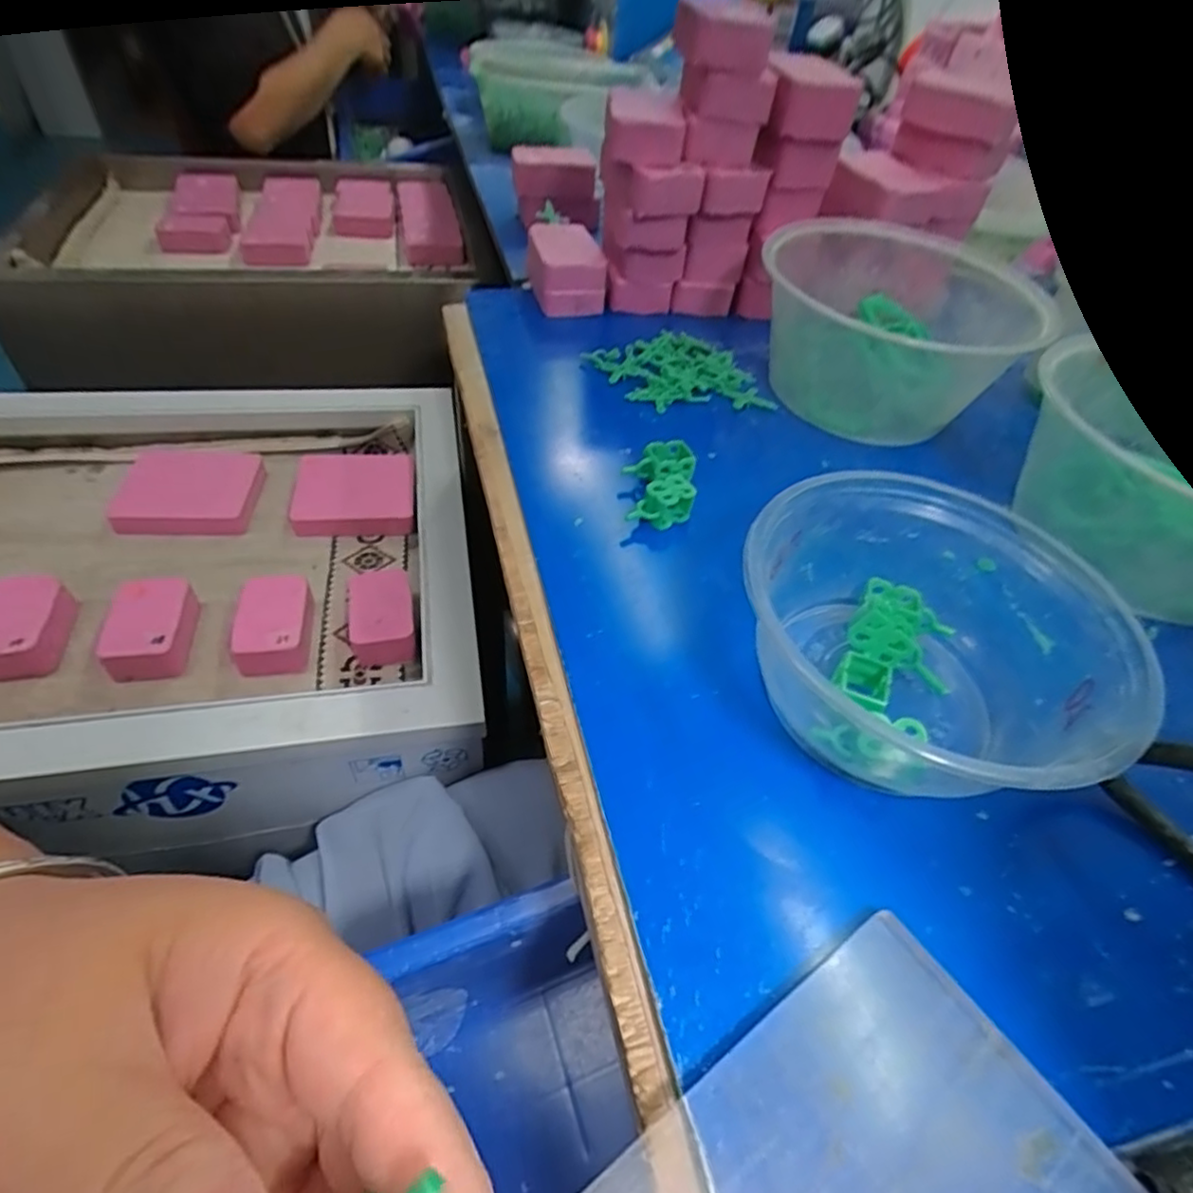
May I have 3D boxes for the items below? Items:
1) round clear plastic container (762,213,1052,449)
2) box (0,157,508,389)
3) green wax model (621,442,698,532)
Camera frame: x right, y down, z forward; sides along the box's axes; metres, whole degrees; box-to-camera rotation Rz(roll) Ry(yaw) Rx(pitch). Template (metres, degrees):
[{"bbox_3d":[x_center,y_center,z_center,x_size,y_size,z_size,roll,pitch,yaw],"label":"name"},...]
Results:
[{"bbox_3d":[0.178,-0.167,0.410,0.159,0.078,0.150,3,48,-4],"label":"round clear plastic container"},{"bbox_3d":[-0.407,-0.433,0.831,0.487,0.134,0.397,-7,49,-13],"label":"box"},{"bbox_3d":[0.033,-0.058,0.333,0.036,0.021,0.050,2,48,-6],"label":"green wax model"}]

